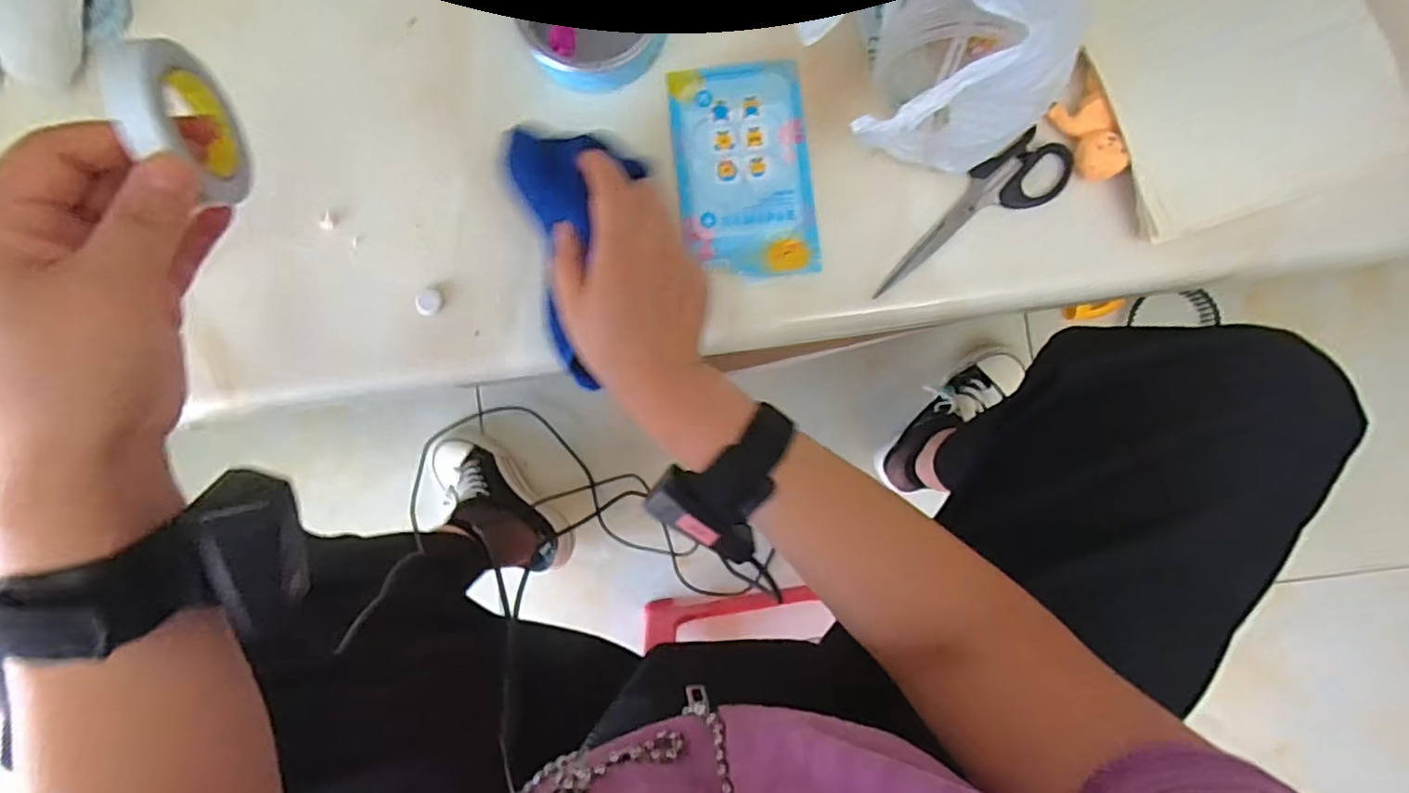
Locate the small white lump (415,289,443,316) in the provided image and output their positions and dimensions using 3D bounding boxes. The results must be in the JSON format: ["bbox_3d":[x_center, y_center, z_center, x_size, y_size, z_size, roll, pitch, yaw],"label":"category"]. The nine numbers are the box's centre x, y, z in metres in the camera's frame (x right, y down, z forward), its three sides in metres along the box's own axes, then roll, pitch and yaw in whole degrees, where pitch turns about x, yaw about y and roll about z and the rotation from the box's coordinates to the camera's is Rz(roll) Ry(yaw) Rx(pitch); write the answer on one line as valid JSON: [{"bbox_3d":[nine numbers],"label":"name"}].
[{"bbox_3d":[-0.185,-0.063,0.405,0.017,0.004,0.017,0,87,0],"label":"small white lump"}]

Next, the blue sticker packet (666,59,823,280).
[{"bbox_3d":[0.026,-0.152,0.401,0.088,0.005,0.144,-6,87,0],"label":"blue sticker packet"}]

